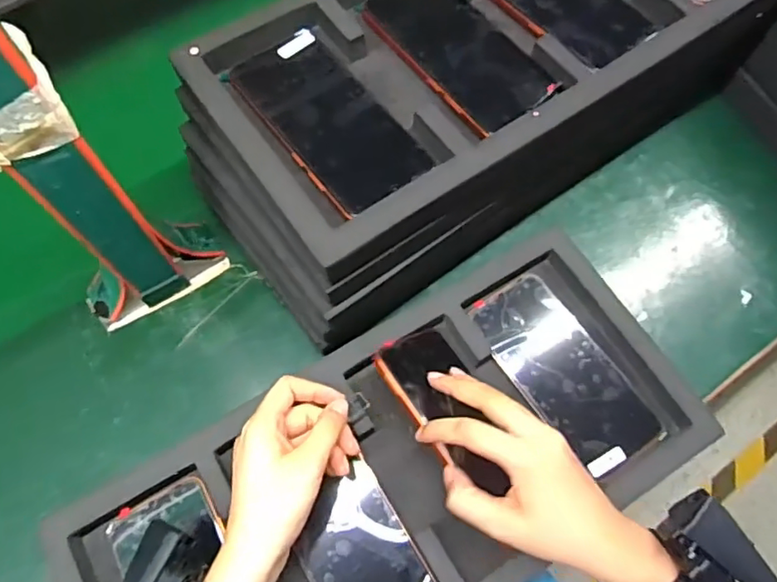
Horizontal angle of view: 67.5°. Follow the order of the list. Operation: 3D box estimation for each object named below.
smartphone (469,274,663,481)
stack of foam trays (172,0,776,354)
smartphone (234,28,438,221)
[{"bbox_3d":[0.146,0.064,0.484,0.078,0.012,0.168,-35,73,-12],"label":"smartphone"},{"bbox_3d":[0.092,-0.187,0.525,0.490,0.165,0.212,-34,70,-14],"label":"stack of foam trays"},{"bbox_3d":[-0.045,-0.128,0.430,0.078,0.013,0.161,-35,70,-14],"label":"smartphone"}]

